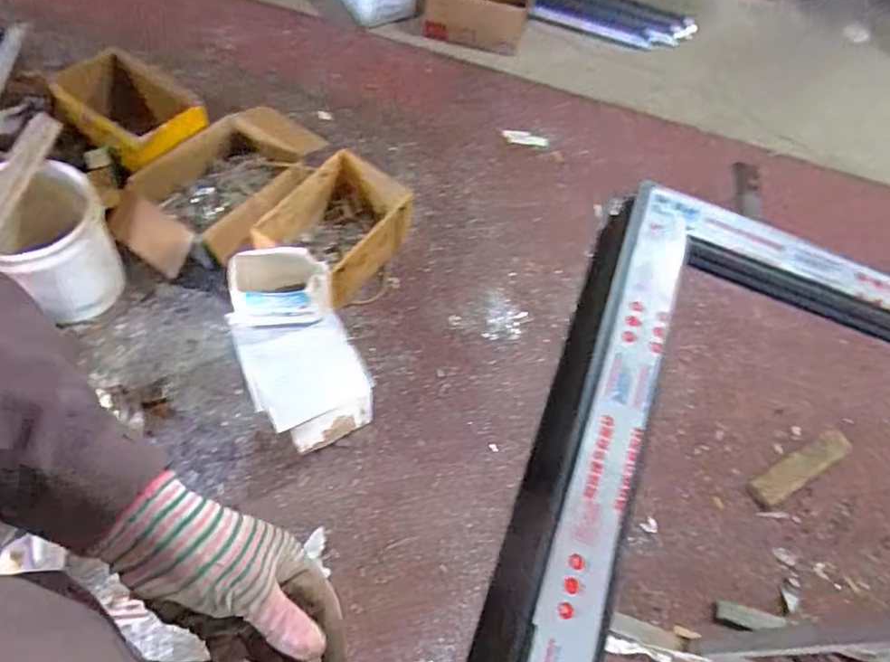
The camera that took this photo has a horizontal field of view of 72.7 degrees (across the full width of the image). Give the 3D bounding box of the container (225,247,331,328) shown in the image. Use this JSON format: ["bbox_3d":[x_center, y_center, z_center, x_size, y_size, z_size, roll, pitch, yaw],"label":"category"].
[{"bbox_3d":[-0.359,-0.102,1.319,0.213,0.164,0.149,2,61,-7],"label":"container"}]

